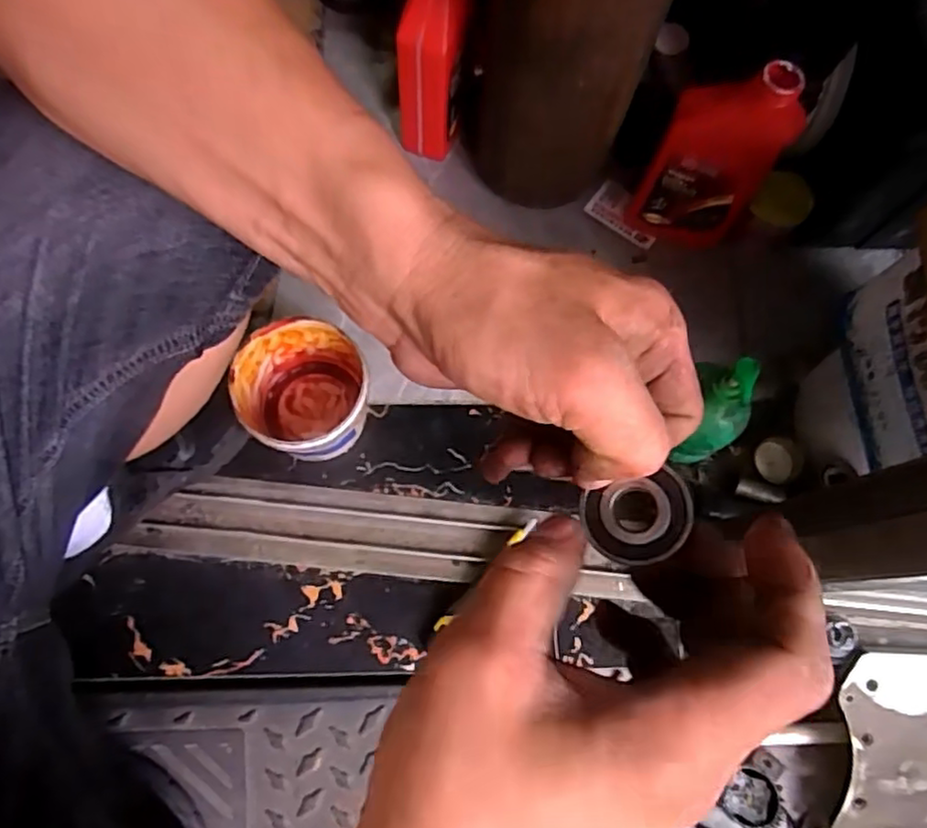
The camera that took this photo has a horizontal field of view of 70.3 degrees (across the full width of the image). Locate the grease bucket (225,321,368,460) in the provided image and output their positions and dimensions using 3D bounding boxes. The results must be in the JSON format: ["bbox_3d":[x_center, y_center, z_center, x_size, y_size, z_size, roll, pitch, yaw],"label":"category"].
[{"bbox_3d":[-0.151,-0.019,0.633,0.111,0.100,0.118,1,73,-2],"label":"grease bucket"}]

